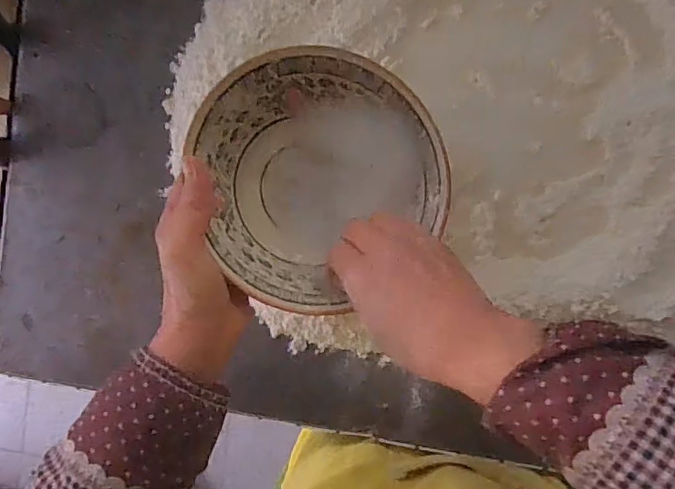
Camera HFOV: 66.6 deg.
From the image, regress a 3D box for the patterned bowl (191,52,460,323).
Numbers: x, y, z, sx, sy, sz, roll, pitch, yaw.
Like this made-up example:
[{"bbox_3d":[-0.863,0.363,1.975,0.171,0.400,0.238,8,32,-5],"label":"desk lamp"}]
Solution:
[{"bbox_3d":[-0.011,-0.048,0.414,0.198,0.075,0.198,2,82,-11],"label":"patterned bowl"}]

